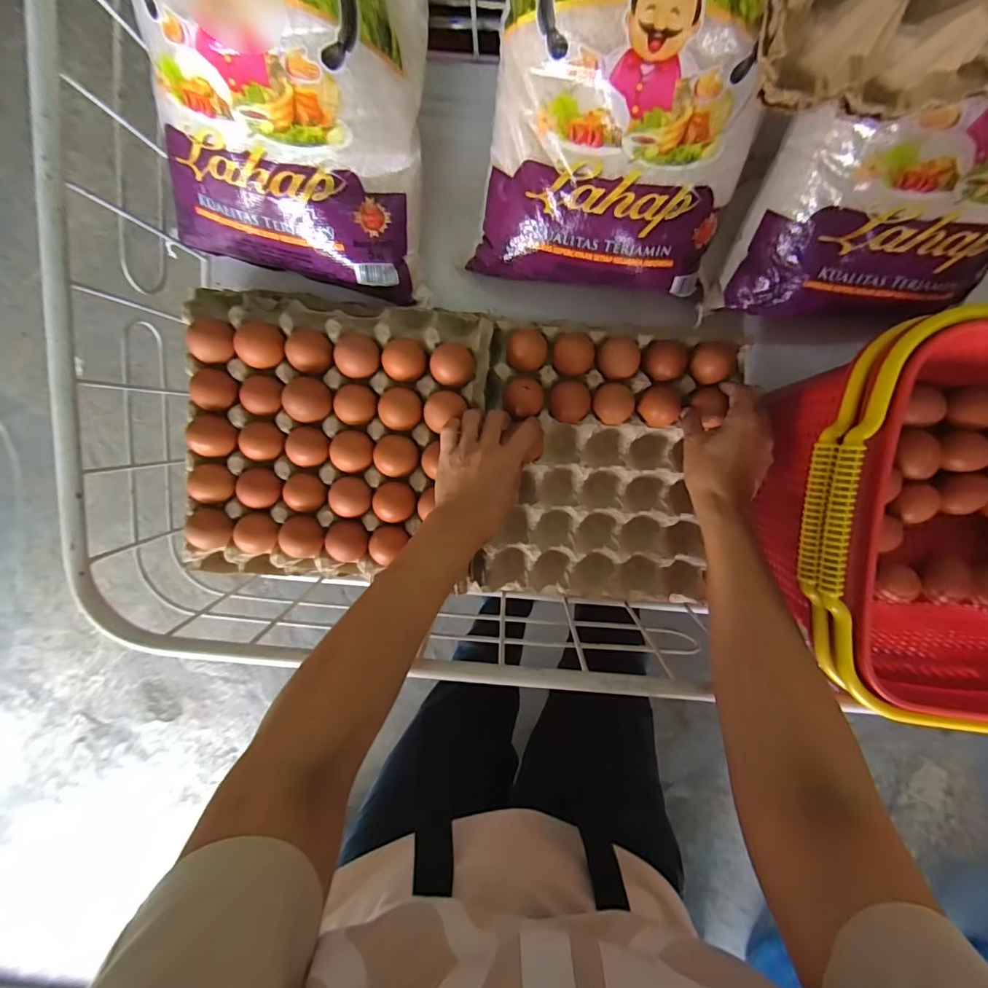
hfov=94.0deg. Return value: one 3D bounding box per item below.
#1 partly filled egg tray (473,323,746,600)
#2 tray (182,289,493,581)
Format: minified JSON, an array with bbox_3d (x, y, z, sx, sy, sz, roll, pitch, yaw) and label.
[{"bbox_3d":[0.121,-0.028,0.521,0.263,0.057,0.297,5,100,0],"label":"partly filled egg tray"},{"bbox_3d":[-0.166,-0.047,0.482,0.295,0.054,0.303,7,100,-1],"label":"tray"}]

